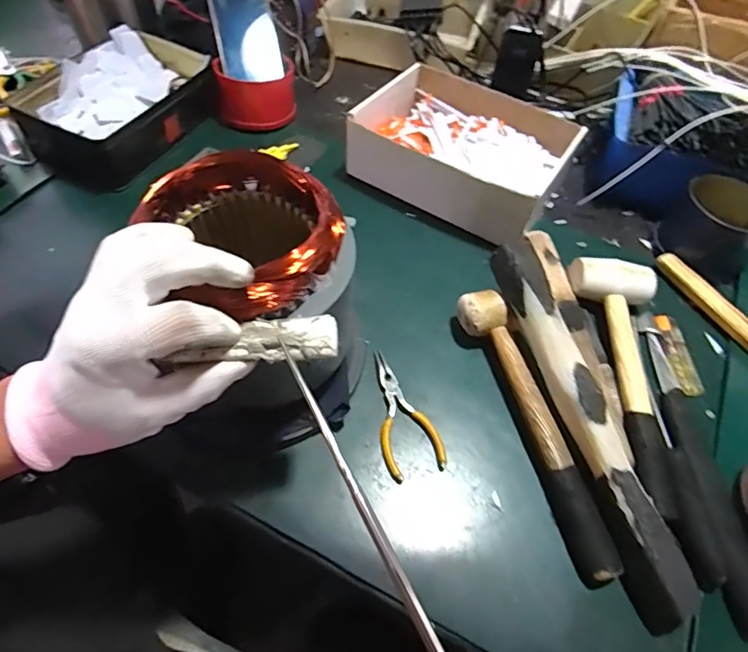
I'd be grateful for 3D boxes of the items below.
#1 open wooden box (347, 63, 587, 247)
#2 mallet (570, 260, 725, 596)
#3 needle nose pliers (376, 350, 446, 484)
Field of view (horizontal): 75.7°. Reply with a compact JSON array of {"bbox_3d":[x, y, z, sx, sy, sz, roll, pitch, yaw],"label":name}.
[{"bbox_3d":[0.108,-0.224,0.597,0.240,0.070,0.198,28,59,14],"label":"open wooden box"},{"bbox_3d":[0.246,0.065,0.435,0.077,0.034,0.294,3,56,-2],"label":"mallet"},{"bbox_3d":[0.022,0.076,0.433,0.051,0.008,0.119,-13,58,-12],"label":"needle nose pliers"}]

